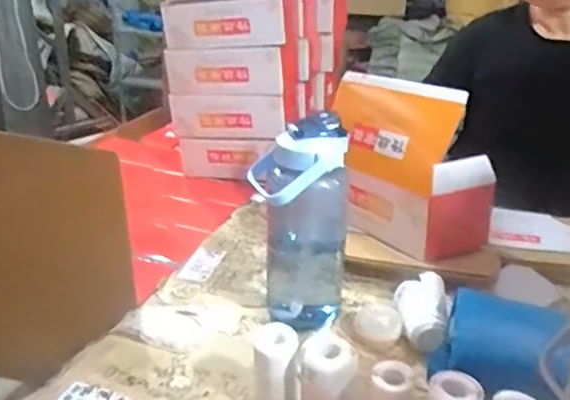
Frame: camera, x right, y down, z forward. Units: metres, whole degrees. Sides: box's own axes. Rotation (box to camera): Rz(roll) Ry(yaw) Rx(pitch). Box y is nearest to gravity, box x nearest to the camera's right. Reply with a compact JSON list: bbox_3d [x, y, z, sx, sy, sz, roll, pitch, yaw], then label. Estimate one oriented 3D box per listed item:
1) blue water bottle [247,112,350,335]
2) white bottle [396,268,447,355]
[{"bbox_3d":[0.019,0.042,0.773,0.121,0.292,0.088,-1,25,-3],"label":"blue water bottle"},{"bbox_3d":[0.186,0.155,0.789,0.072,0.052,0.135,6,26,12],"label":"white bottle"}]

